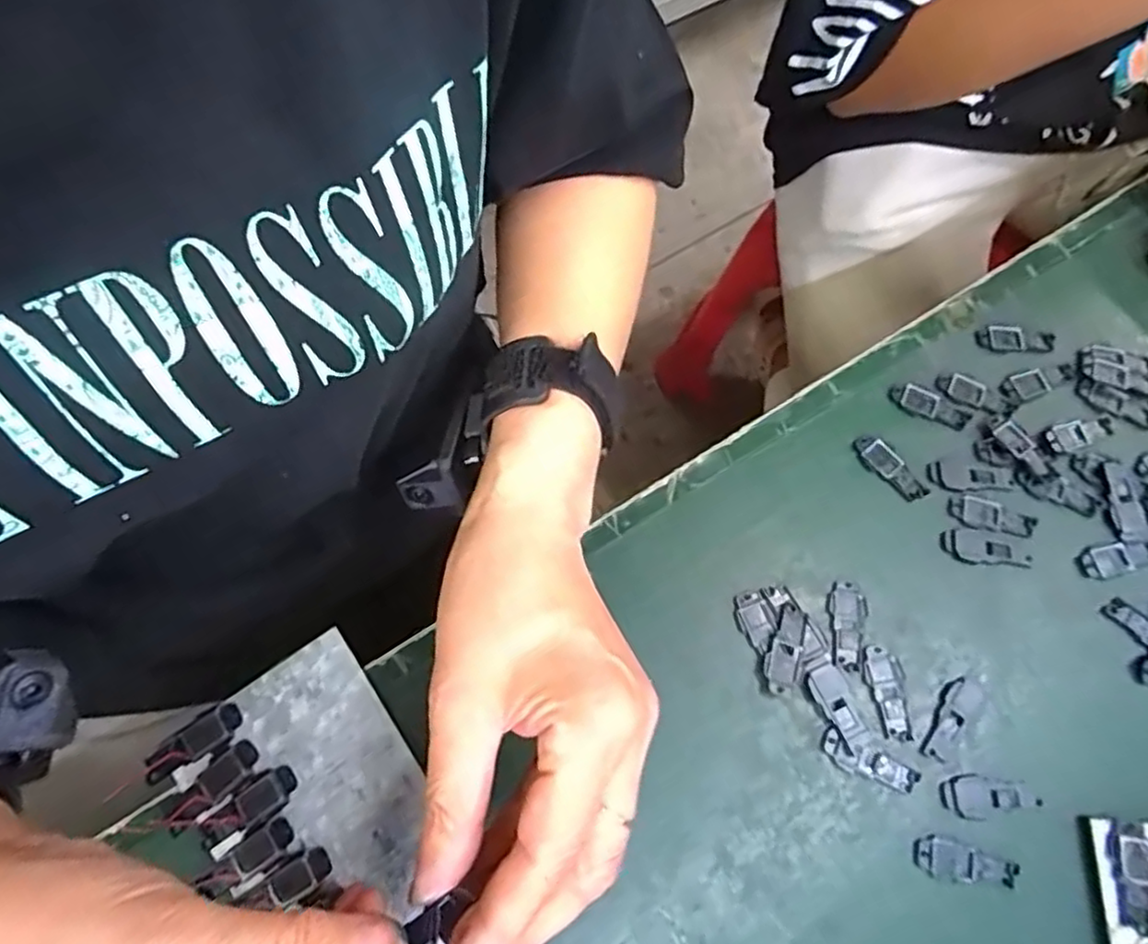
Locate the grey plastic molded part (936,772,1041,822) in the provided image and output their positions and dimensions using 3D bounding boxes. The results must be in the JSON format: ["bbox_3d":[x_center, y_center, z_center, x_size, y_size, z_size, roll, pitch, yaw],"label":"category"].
[{"bbox_3d":[0.173,0.134,0.287,0.039,0.004,0.017,-5,70,-4],"label":"grey plastic molded part"}]

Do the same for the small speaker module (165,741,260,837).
[{"bbox_3d":[-0.143,0.123,0.272,0.038,0.005,0.013,-41,76,-15],"label":"small speaker module"}]

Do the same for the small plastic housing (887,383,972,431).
[{"bbox_3d":[0.181,-0.034,0.352,0.040,0.004,0.016,21,70,6],"label":"small plastic housing"}]

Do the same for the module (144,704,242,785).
[{"bbox_3d":[-0.154,0.109,0.279,0.040,0.007,0.014,-33,74,-13],"label":"module"}]

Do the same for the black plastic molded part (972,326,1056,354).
[{"bbox_3d":[0.237,-0.071,0.370,0.042,0.004,0.016,2,69,-1],"label":"black plastic molded part"}]

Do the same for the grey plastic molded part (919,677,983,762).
[{"bbox_3d":[0.163,0.105,0.299,0.015,0.004,0.040,42,73,13],"label":"grey plastic molded part"}]

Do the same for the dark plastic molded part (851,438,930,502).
[{"bbox_3d":[0.155,-0.003,0.338,0.015,0.004,0.040,-36,74,-14],"label":"dark plastic molded part"}]

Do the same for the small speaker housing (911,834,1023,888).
[{"bbox_3d":[0.159,0.158,0.280,0.041,0.004,0.015,9,69,1],"label":"small speaker housing"}]

